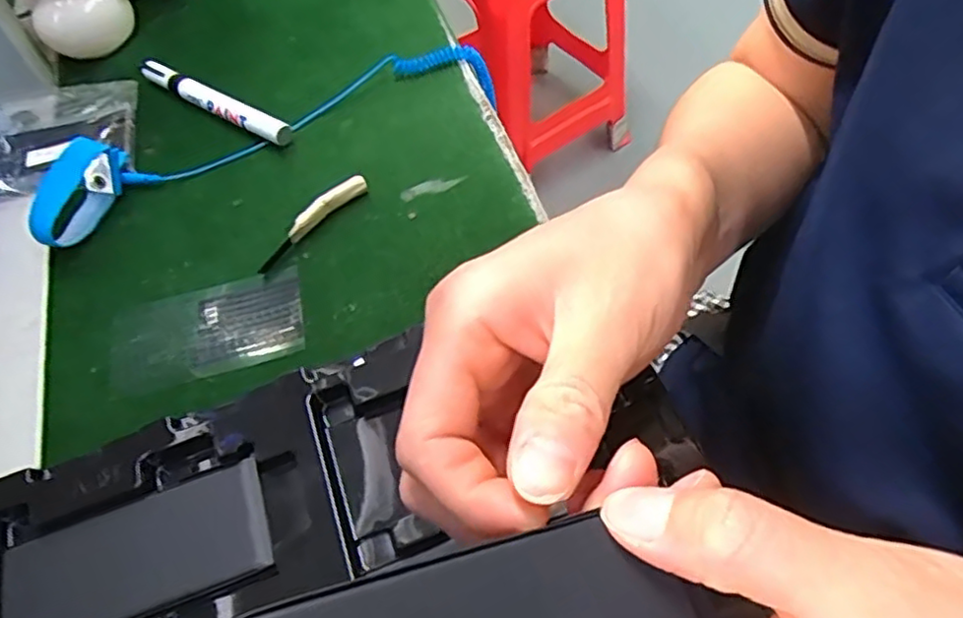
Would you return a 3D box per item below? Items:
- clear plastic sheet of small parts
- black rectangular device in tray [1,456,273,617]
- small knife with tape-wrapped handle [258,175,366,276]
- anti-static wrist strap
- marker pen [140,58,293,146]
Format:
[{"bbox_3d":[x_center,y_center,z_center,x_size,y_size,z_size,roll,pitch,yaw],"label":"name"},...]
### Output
[{"bbox_3d":[-0.157,0.011,0.373,0.108,0.004,0.061,-13,58,-5],"label":"clear plastic sheet of small parts"},{"bbox_3d":[-0.129,0.092,0.245,0.096,0.006,0.042,-20,58,-9],"label":"black rectangular device in tray"},{"bbox_3d":[-0.105,-0.054,0.403,0.009,0.017,0.085,36,66,23],"label":"small knife with tape-wrapped handle"},{"bbox_3d":[-0.136,-0.126,0.439,0.317,0.041,0.055,-23,59,-11],"label":"anti-static wrist strap"},{"bbox_3d":[-0.190,-0.148,0.468,0.139,0.020,0.015,28,63,19],"label":"marker pen"}]

